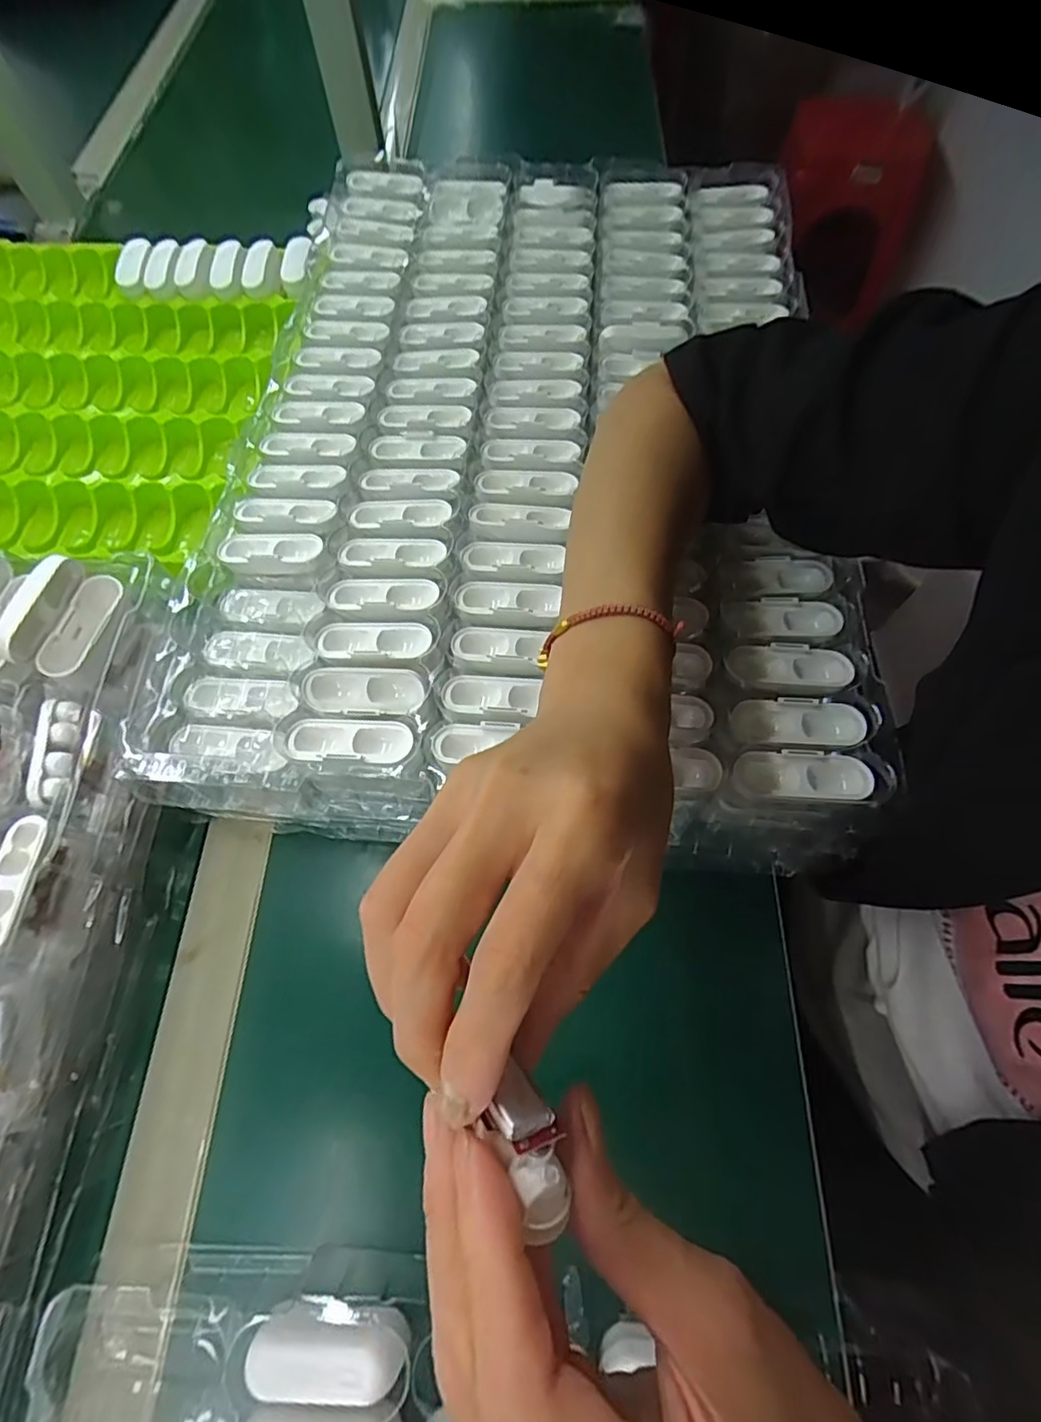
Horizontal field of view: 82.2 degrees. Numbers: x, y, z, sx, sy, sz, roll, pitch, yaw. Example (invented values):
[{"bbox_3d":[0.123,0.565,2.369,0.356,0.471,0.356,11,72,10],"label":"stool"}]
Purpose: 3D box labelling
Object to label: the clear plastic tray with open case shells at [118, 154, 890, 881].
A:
[{"bbox_3d":[0.008,-0.212,0.419,0.386,0.047,0.588,4,68,4],"label":"clear plastic tray with open case shells"}]

